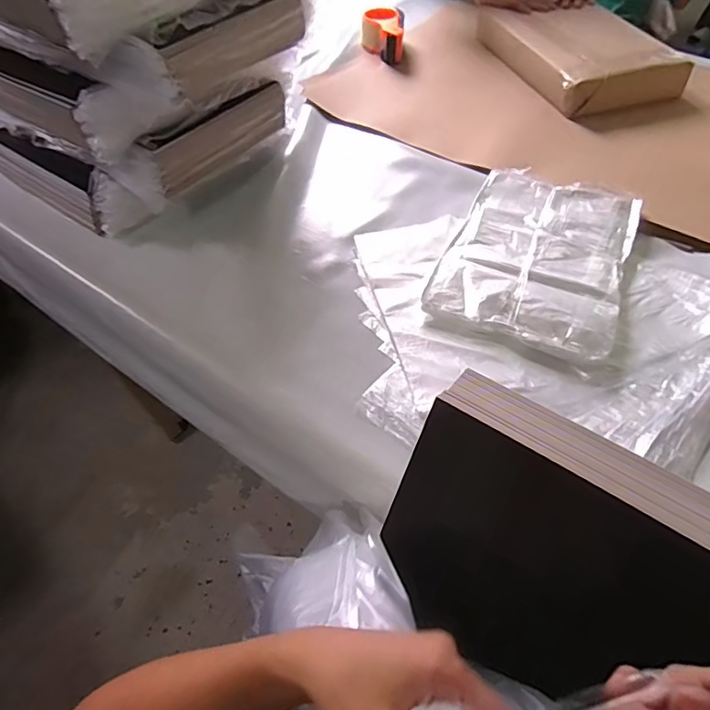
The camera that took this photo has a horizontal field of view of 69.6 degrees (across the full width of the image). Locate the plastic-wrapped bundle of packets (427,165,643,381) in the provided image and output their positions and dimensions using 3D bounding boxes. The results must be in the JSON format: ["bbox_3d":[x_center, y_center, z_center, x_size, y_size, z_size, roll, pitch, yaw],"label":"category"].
[{"bbox_3d":[0.249,-0.140,0.694,0.222,0.023,0.320,21,57,15],"label":"plastic-wrapped bundle of packets"}]

